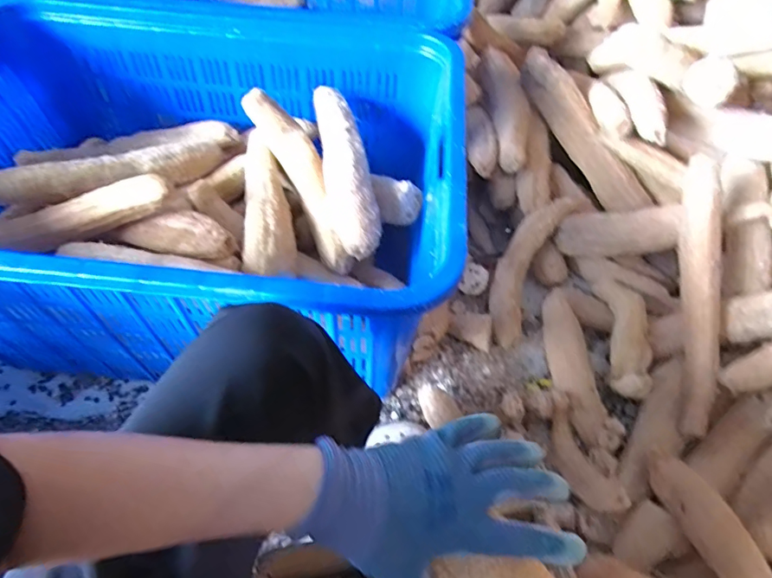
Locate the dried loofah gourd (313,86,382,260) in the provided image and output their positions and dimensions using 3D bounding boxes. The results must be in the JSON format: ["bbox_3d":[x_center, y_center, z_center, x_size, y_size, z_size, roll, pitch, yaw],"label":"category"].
[{"bbox_3d":[-0.064,-0.197,0.801,0.072,0.080,0.312,-7,55,-9],"label":"dried loofah gourd"}]

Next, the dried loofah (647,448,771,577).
[{"bbox_3d":[0.406,0.293,0.641,0.049,0.062,0.204,-10,39,-11],"label":"dried loofah"}]

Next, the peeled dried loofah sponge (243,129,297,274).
[{"bbox_3d":[-0.196,-0.146,0.830,0.081,0.063,0.290,-5,54,-8],"label":"peeled dried loofah sponge"}]

